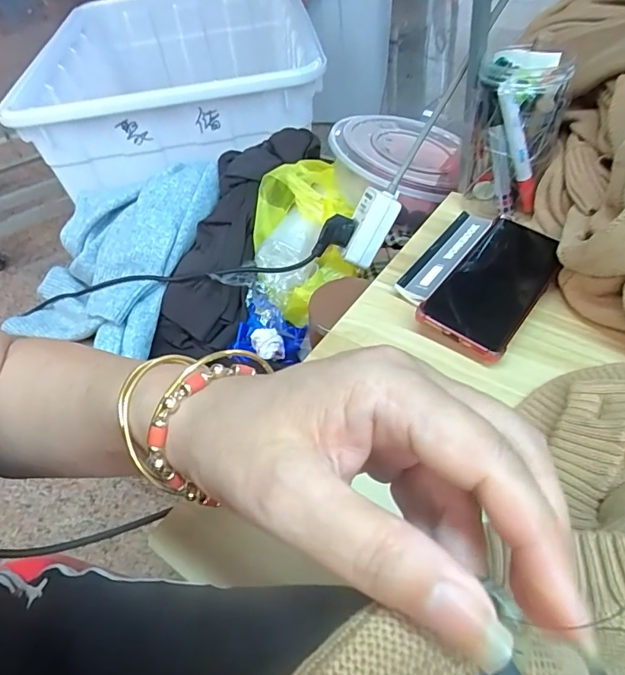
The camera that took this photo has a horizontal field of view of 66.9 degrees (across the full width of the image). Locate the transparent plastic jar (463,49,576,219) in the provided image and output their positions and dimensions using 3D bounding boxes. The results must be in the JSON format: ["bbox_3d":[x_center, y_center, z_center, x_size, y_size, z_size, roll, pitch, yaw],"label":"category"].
[{"bbox_3d":[0.203,-0.197,0.485,0.080,0.154,0.063,15,52,19],"label":"transparent plastic jar"}]

